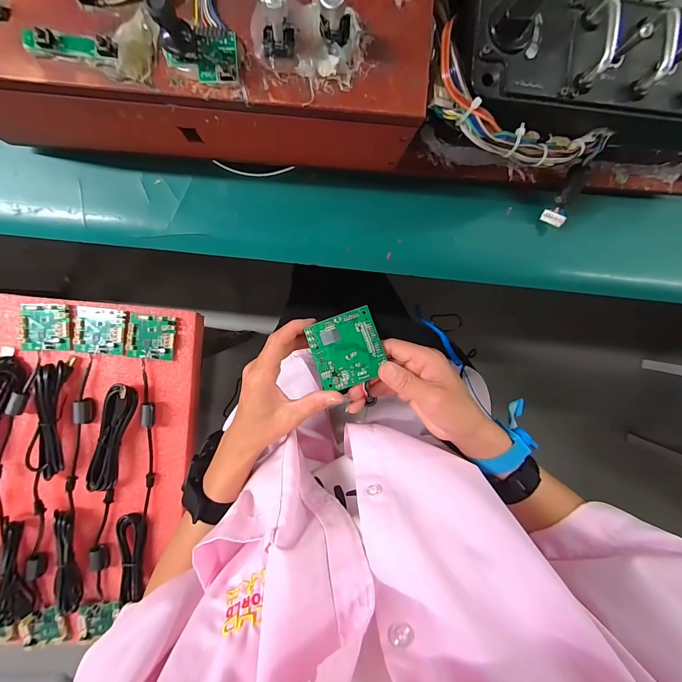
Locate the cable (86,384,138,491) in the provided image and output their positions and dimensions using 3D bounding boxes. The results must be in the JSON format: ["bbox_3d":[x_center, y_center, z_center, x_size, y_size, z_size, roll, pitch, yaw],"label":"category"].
[{"bbox_3d":[-0.300,0.125,0.417,0.034,0.021,0.142,15,95,-5],"label":"cable"}]

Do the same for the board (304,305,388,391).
[{"bbox_3d":[0.005,0.007,0.269,0.056,0.004,0.059,-19,84,1],"label":"board"}]

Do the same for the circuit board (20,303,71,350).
[{"bbox_3d":[-0.378,-0.017,0.409,0.058,0.005,0.058,2,97,-4],"label":"circuit board"}]

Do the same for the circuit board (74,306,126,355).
[{"bbox_3d":[-0.314,-0.013,0.418,0.060,0.008,0.059,6,96,-4],"label":"circuit board"}]

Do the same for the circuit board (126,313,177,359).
[{"bbox_3d":[-0.254,-0.005,0.428,0.056,0.009,0.058,7,96,-5],"label":"circuit board"}]

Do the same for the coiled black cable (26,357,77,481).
[{"bbox_3d":[-0.369,0.098,0.405,0.033,0.027,0.148,7,96,-5],"label":"coiled black cable"}]

